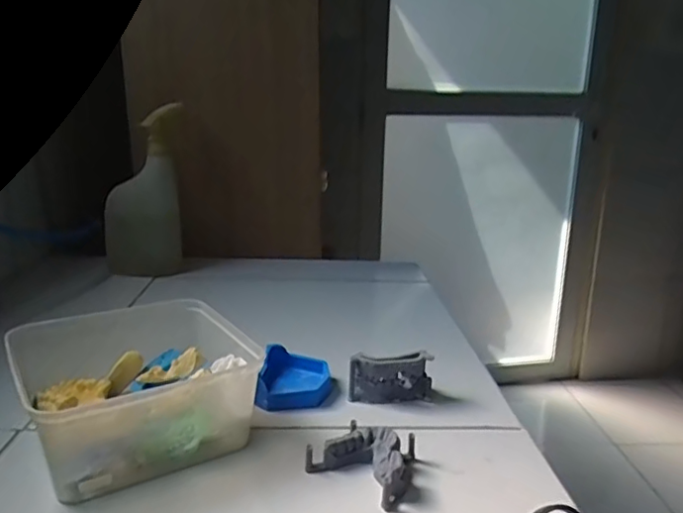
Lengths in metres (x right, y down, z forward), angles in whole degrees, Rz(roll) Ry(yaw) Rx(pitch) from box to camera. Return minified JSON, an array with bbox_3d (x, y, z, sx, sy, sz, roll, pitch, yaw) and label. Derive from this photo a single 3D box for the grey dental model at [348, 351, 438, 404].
[{"bbox_3d":[0.043,0.106,0.511,0.071,0.044,0.014,0,15,-7],"label":"grey dental model"}]

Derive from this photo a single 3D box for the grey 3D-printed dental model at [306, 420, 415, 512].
[{"bbox_3d":[0.012,0.142,0.409,0.073,0.025,0.060,5,15,11],"label":"grey 3D-printed dental model"}]

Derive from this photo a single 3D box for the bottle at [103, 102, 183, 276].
[{"bbox_3d":[-0.283,-0.094,0.838,0.102,0.223,0.067,-1,15,-11],"label":"bottle"}]

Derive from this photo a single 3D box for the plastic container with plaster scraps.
[{"bbox_3d":[-0.158,0.100,0.456,0.158,0.064,0.157,-8,18,-32],"label":"plastic container with plaster scraps"}]

